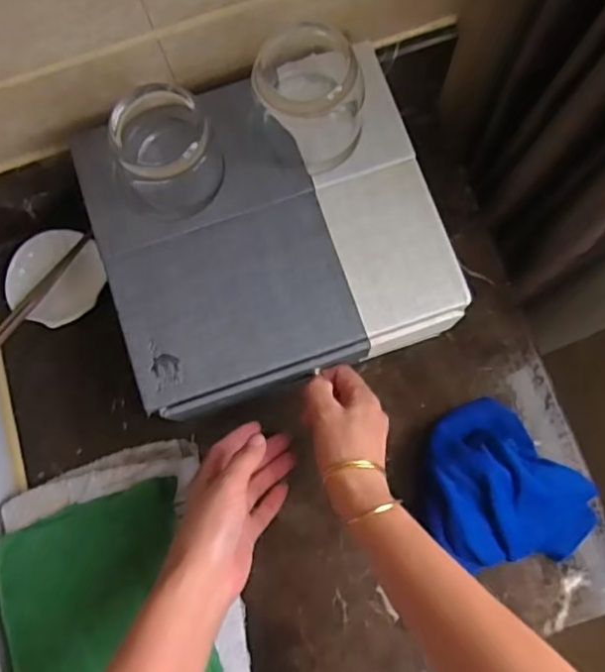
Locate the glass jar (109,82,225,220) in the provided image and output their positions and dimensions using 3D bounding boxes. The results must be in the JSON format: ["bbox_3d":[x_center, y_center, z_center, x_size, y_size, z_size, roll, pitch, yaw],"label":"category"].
[{"bbox_3d":[-0.100,-0.131,0.432,0.073,0.065,0.070,0,80,2],"label":"glass jar"}]

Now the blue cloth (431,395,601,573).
[{"bbox_3d":[0.173,0.138,0.516,0.125,0.055,0.152,-43,82,-5],"label":"blue cloth"}]

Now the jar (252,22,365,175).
[{"bbox_3d":[0.007,-0.172,0.424,0.071,0.078,0.083,16,81,5],"label":"jar"}]

